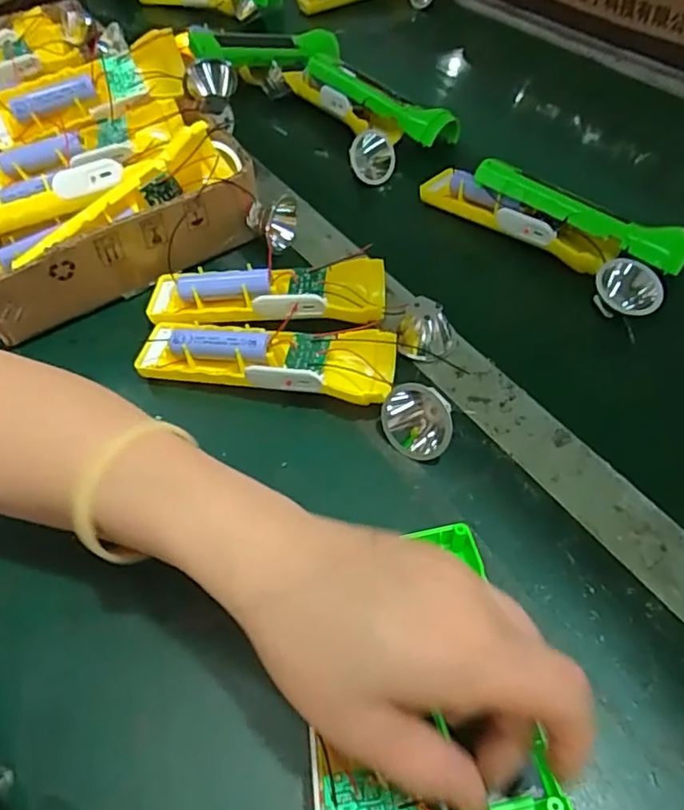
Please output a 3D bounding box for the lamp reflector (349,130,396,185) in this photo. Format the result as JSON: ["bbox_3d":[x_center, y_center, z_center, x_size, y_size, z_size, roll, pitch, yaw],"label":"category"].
[{"bbox_3d":[0.027,-0.219,0.532,0.038,0.040,0.019,36,64,27],"label":"lamp reflector"}]

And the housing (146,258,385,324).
[{"bbox_3d":[-0.054,-0.077,0.417,0.164,0.028,0.049,0,53,5],"label":"housing"}]

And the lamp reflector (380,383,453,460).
[{"bbox_3d":[0.044,0.009,0.347,0.038,0.033,0.038,1,53,6],"label":"lamp reflector"}]

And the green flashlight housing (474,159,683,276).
[{"bbox_3d":[0.176,-0.141,0.443,0.158,0.033,0.026,31,62,25],"label":"green flashlight housing"}]

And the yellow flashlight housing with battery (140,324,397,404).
[{"bbox_3d":[-0.048,-0.031,0.381,0.162,0.033,0.047,9,54,11],"label":"yellow flashlight housing with battery"}]

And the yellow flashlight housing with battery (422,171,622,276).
[{"bbox_3d":[0.133,-0.149,0.471,0.032,0.030,0.162,-39,59,-22],"label":"yellow flashlight housing with battery"}]

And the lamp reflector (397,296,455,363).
[{"bbox_3d":[0.055,-0.050,0.395,0.037,0.025,0.031,5,54,9],"label":"lamp reflector"}]

